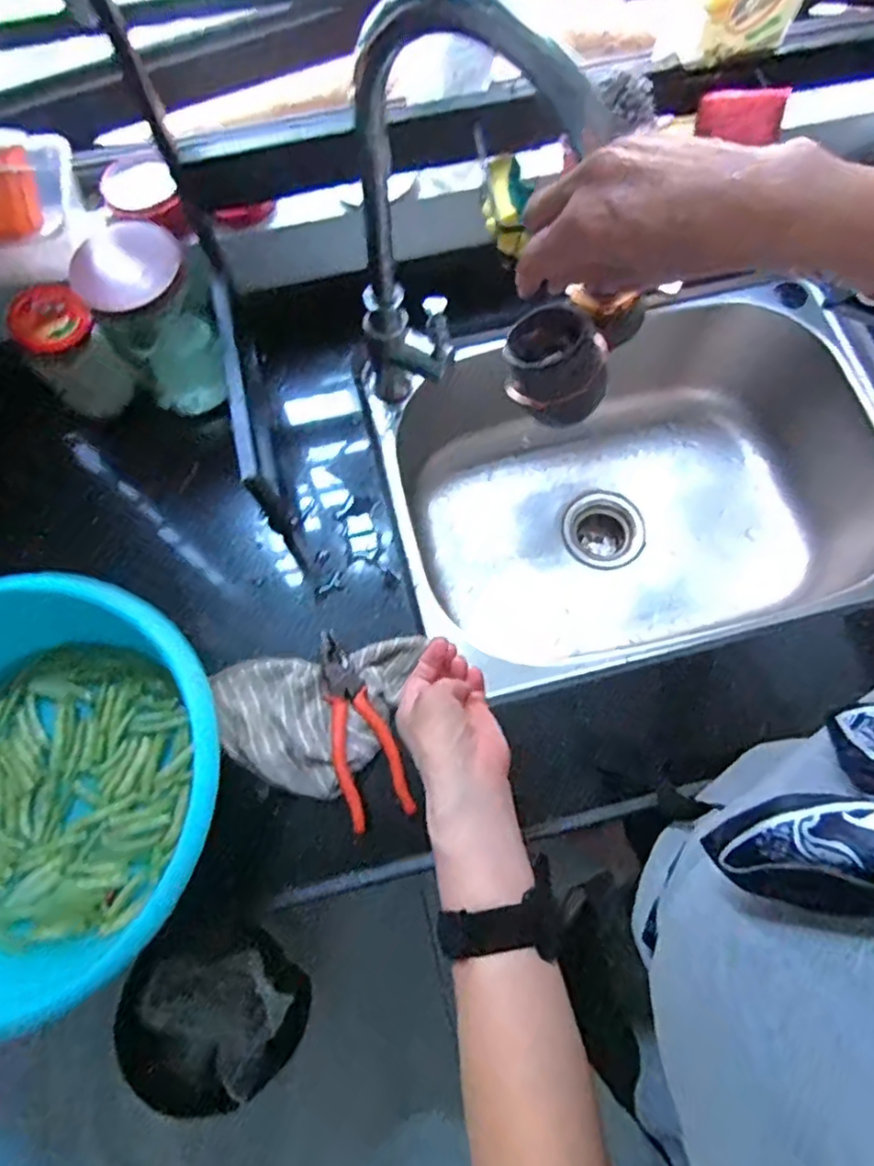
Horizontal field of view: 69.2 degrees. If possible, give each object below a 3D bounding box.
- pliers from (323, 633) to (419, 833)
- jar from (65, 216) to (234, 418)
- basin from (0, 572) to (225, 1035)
[{"bbox_3d":[-0.076,0.127,0.570,0.056,0.011,0.175,-21,74,-6],"label":"pliers"},{"bbox_3d":[-0.269,-0.254,0.625,0.101,0.160,0.098,0,73,1],"label":"jar"},{"bbox_3d":[-0.327,0.162,0.510,0.312,0.110,0.288,0,73,1],"label":"basin"}]

